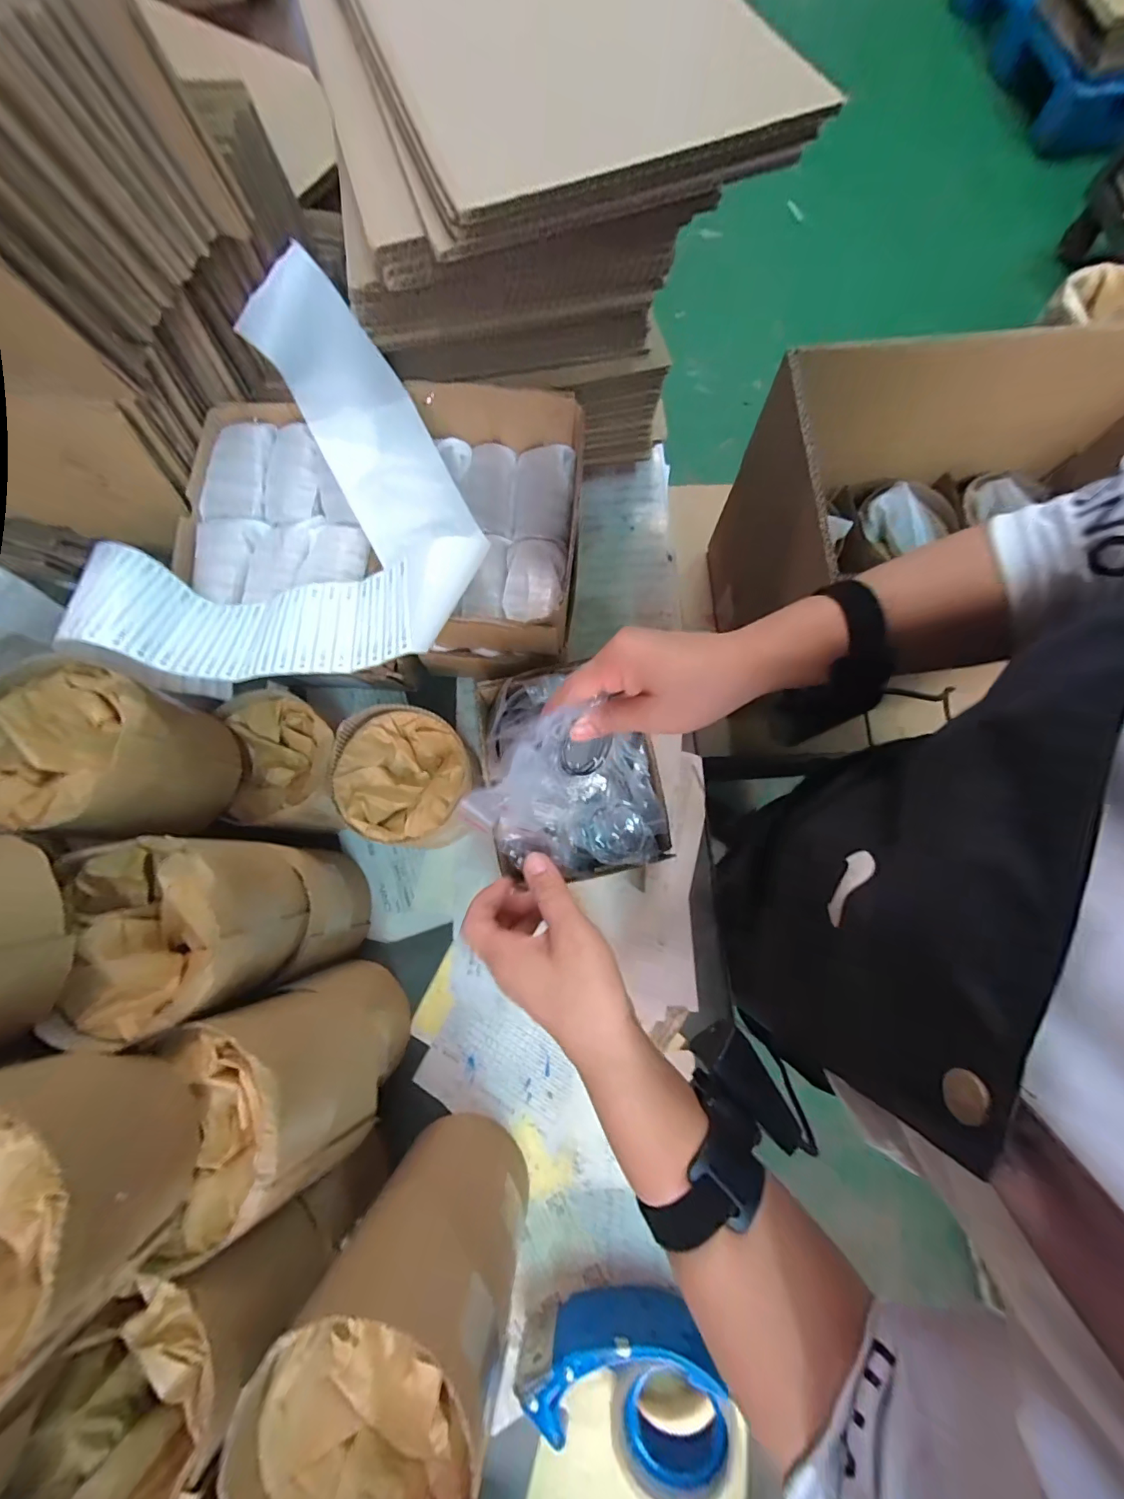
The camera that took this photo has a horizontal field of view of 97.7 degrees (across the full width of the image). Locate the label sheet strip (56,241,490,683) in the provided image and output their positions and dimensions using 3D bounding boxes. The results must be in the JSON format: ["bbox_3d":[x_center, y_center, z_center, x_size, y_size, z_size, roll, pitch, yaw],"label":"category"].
[{"bbox_3d":[-0.194,-0.213,0.378,0.247,0.060,0.330,-1,77,1],"label":"label sheet strip"}]

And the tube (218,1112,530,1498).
[{"bbox_3d":[-0.094,0.363,0.335,0.122,0.220,0.120,18,78,5],"label":"tube"}]

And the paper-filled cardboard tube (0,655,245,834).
[{"bbox_3d":[-0.334,0.004,0.368,0.128,0.098,0.118,17,78,5],"label":"paper-filled cardboard tube"}]

